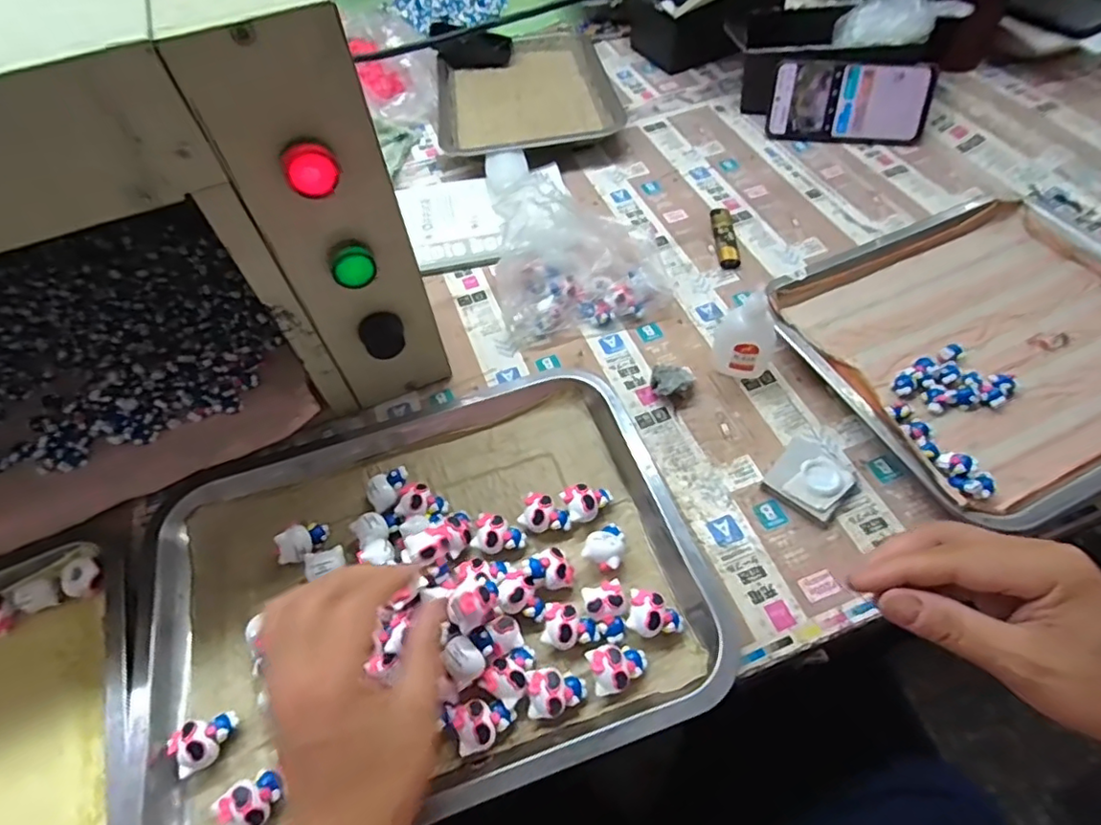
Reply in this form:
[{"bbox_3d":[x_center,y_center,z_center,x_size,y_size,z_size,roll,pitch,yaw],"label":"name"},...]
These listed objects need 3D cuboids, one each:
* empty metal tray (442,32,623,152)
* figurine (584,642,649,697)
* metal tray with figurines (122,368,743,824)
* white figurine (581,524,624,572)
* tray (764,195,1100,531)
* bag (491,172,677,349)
[{"bbox_3d":[-0.036,-0.422,0.753,0.219,0.031,0.296,-10,57,-2],"label":"empty metal tray"},{"bbox_3d":[0.041,0.150,0.345,0.034,0.015,0.026,-15,57,-6],"label":"figurine"},{"bbox_3d":[-0.088,0.107,0.391,0.356,0.033,0.276,-17,57,-7],"label":"metal tray with figurines"},{"bbox_3d":[0.038,0.092,0.396,0.025,0.023,0.034,21,61,17],"label":"white figurine"},{"bbox_3d":[0.370,-0.064,0.481,0.313,0.034,0.262,-23,58,-11],"label":"tray"},{"bbox_3d":[0.026,-0.143,0.518,0.154,0.091,0.104,-13,57,-5],"label":"bag"}]

